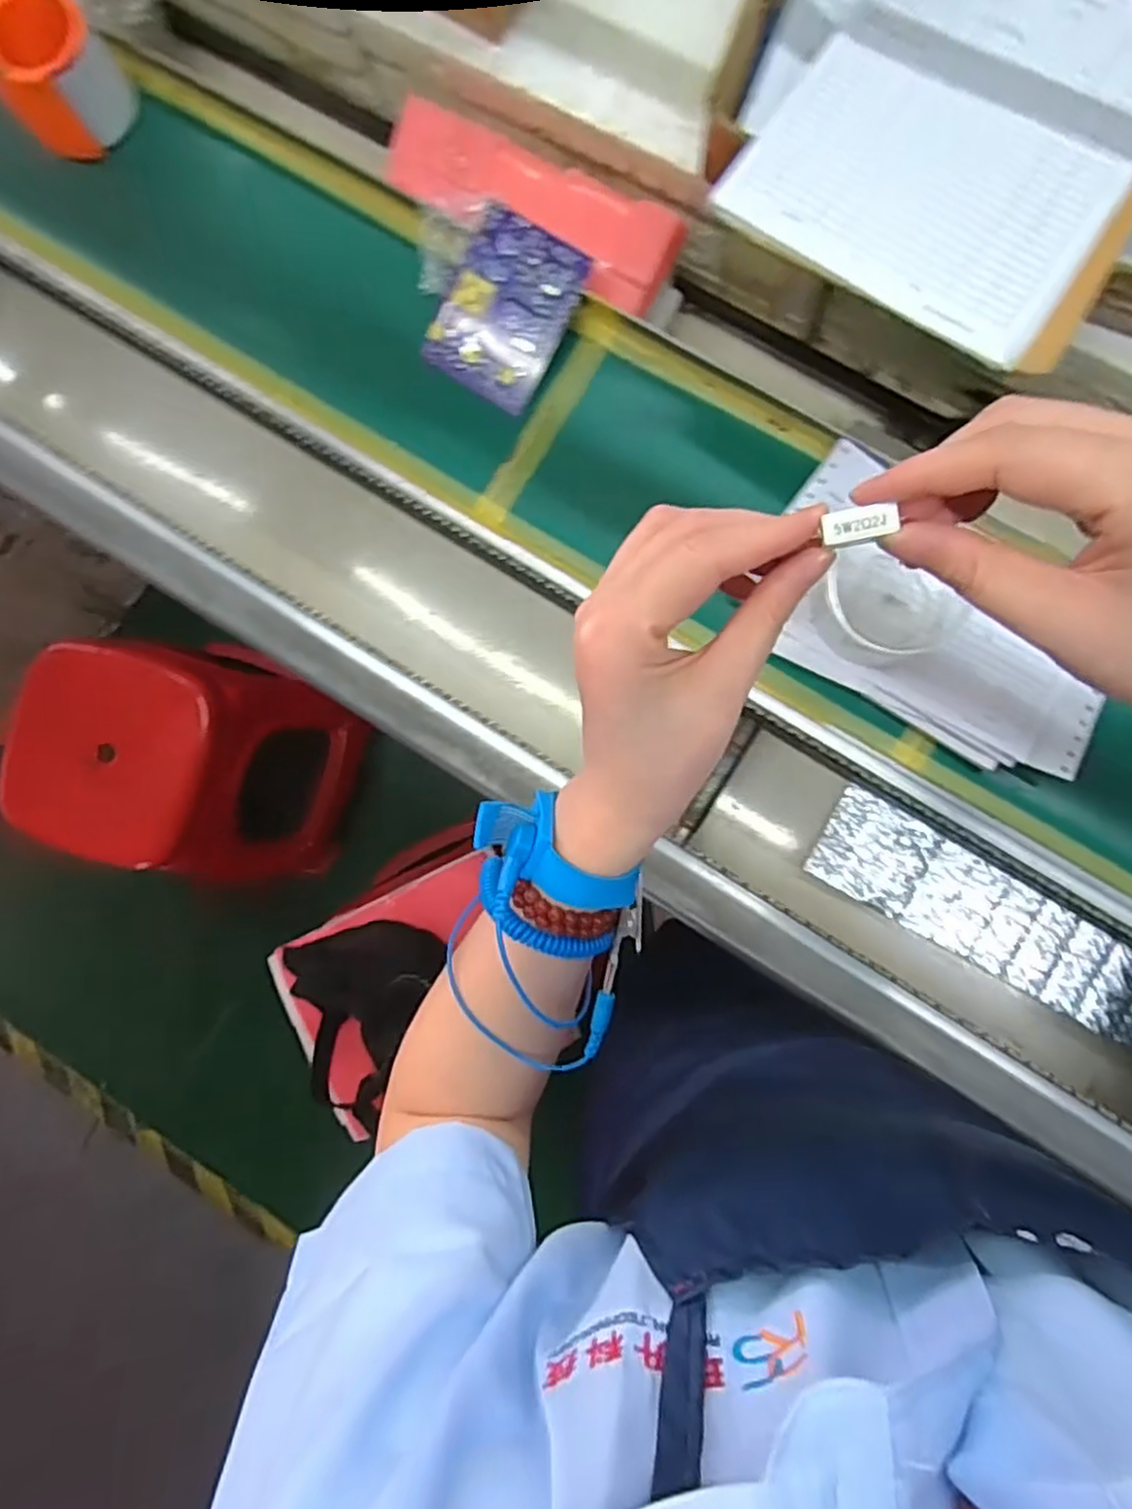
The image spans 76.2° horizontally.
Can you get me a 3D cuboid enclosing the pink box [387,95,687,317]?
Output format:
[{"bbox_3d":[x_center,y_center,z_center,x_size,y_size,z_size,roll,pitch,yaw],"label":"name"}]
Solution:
[{"bbox_3d":[-0.034,-0.440,0.576,0.252,0.034,0.085,32,93,6],"label":"pink box"}]

